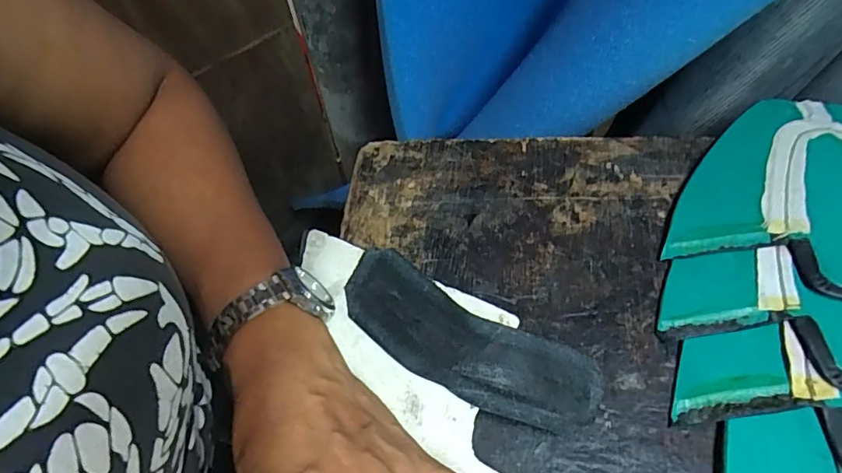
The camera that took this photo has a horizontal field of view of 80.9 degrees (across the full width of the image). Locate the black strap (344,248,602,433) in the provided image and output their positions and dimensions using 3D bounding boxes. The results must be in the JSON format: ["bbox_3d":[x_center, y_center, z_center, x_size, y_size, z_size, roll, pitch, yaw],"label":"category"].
[{"bbox_3d":[0.023,0.062,0.278,0.149,0.023,0.056,24,60,18],"label":"black strap"}]

